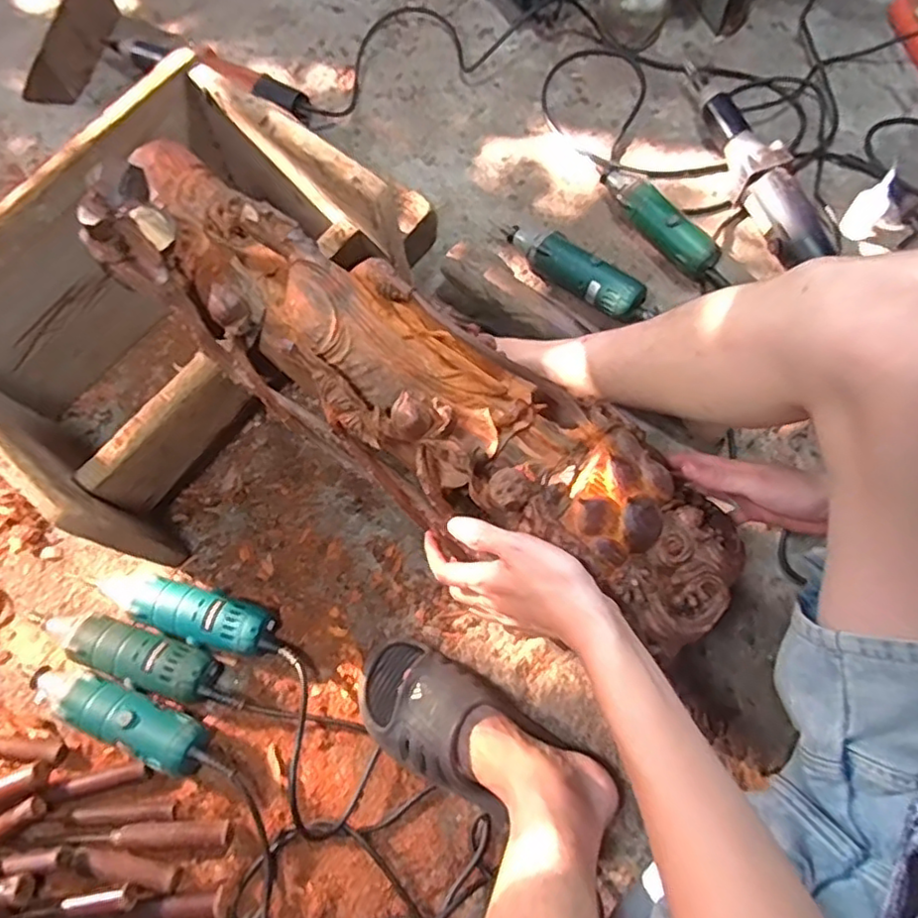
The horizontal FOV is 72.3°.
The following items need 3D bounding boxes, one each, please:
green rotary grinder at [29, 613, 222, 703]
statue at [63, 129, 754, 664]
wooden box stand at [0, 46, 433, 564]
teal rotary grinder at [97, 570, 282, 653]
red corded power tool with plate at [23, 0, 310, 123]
[{"bbox_3d":[-0.349,0.200,0.653,0.203,0.044,0.051,16,71,7],"label":"green rotary grinder"},{"bbox_3d":[-0.027,-0.051,0.521,0.562,0.109,0.169,32,75,-2],"label":"statue"},{"bbox_3d":[-0.300,-0.147,0.692,0.287,0.254,0.408,36,75,13],"label":"wooden box stand"},{"bbox_3d":[-0.291,0.159,0.666,0.211,0.044,0.054,17,71,8],"label":"teal rotary grinder"},{"bbox_3d":[-0.446,-0.571,0.945,0.453,0.075,0.210,30,74,12],"label":"red corded power tool with plate"}]

